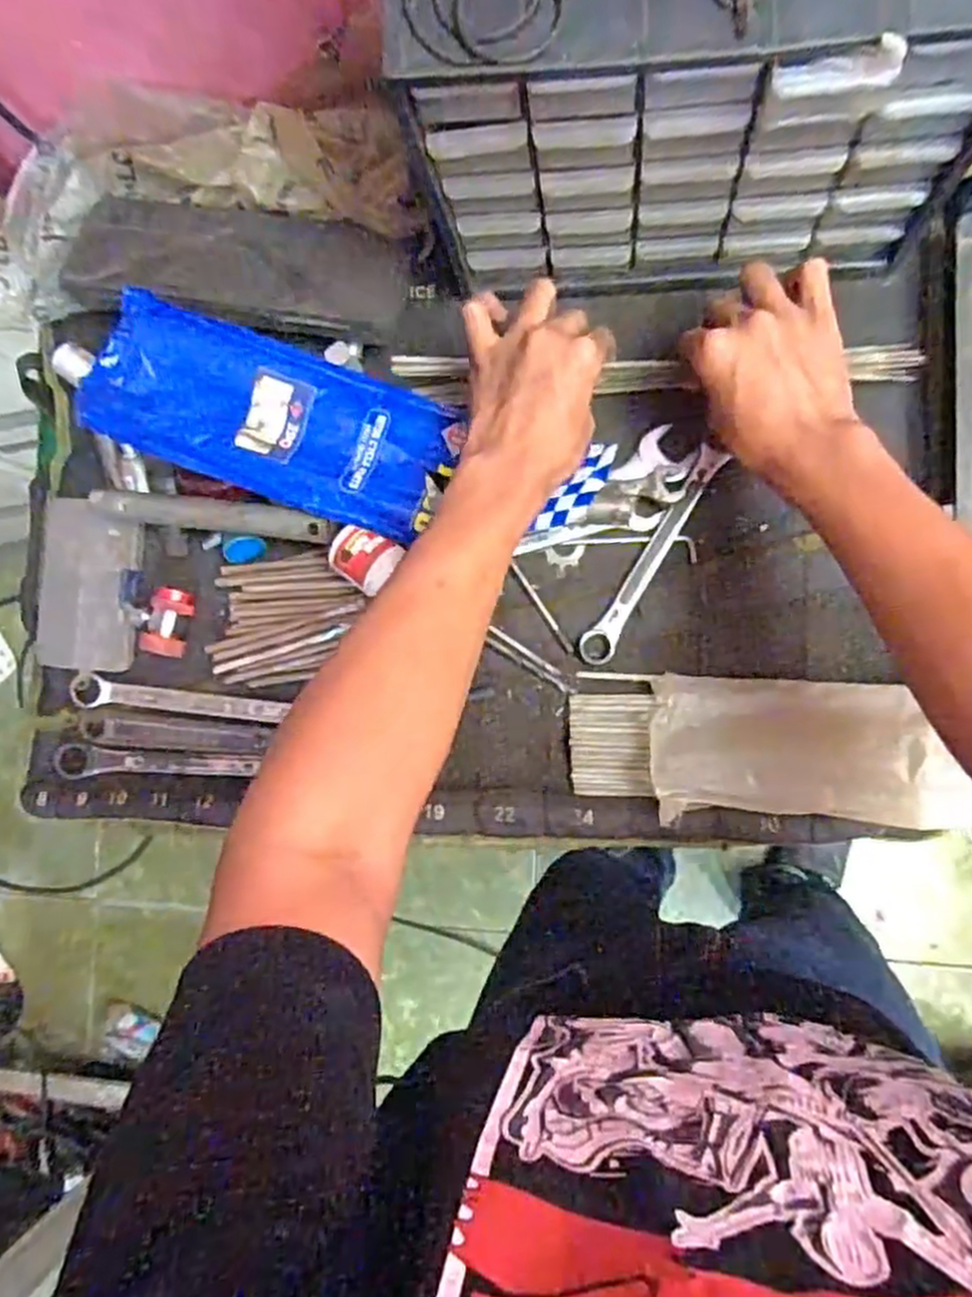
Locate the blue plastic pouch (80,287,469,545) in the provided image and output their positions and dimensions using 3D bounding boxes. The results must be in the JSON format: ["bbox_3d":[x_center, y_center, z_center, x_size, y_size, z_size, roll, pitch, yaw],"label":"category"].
[{"bbox_3d":[-0.143,-0.160,0.529,0.240,0.013,0.106,19,79,-1],"label":"blue plastic pouch"}]

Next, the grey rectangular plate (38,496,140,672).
[{"bbox_3d":[-0.301,-0.048,0.577,0.067,0.016,0.124,1,88,8],"label":"grey rectangular plate"}]

